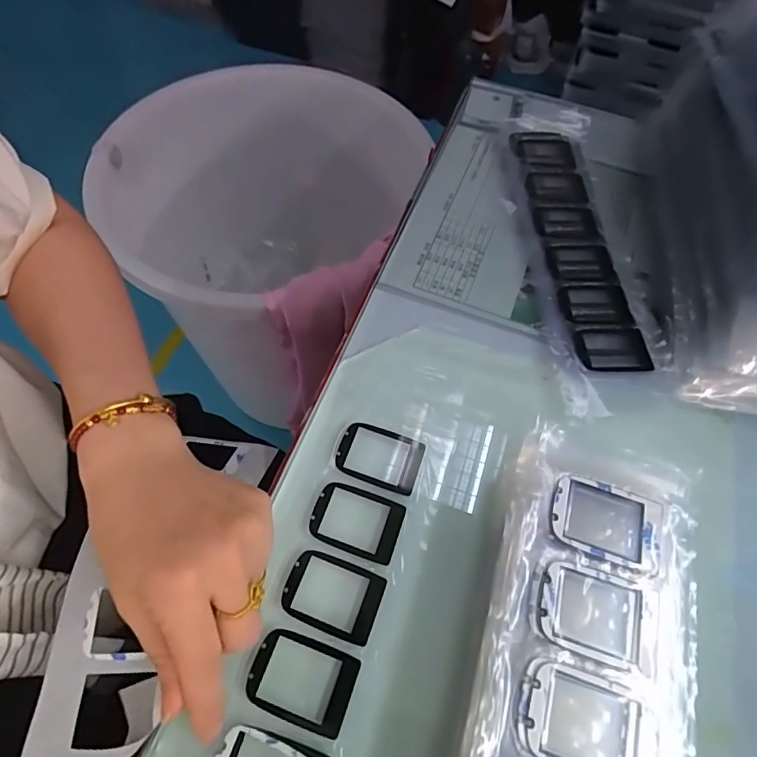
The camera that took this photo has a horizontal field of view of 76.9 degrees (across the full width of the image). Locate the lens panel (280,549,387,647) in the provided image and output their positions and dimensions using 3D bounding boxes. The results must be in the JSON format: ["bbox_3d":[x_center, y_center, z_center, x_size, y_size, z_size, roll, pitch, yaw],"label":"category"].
[{"bbox_3d":[-0.025,0.117,0.258,0.050,0.004,0.035,20,62,7],"label":"lens panel"}]

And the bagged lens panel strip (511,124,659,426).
[{"bbox_3d":[0.159,-0.106,0.384,0.070,0.011,0.277,0,62,-4],"label":"bagged lens panel strip"}]

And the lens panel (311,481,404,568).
[{"bbox_3d":[-0.013,0.083,0.278,0.050,0.004,0.035,20,62,7],"label":"lens panel"}]

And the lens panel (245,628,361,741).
[{"bbox_3d":[-0.038,0.151,0.239,0.050,0.004,0.035,19,62,6],"label":"lens panel"}]

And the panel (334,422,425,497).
[{"bbox_3d":[0.001,0.048,0.296,0.050,0.004,0.035,19,62,6],"label":"panel"}]

